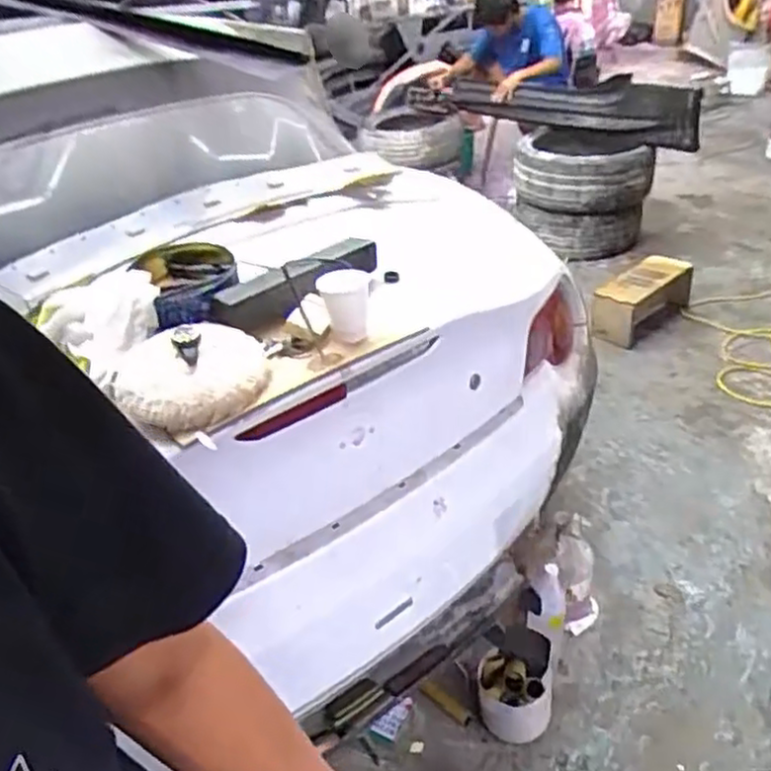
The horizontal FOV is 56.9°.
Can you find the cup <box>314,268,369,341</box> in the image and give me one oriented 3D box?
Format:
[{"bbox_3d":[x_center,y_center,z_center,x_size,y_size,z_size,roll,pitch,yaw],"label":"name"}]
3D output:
[{"bbox_3d":[-0.062,-0.118,1.068,0.079,0.085,0.066,-2,33,4],"label":"cup"}]

